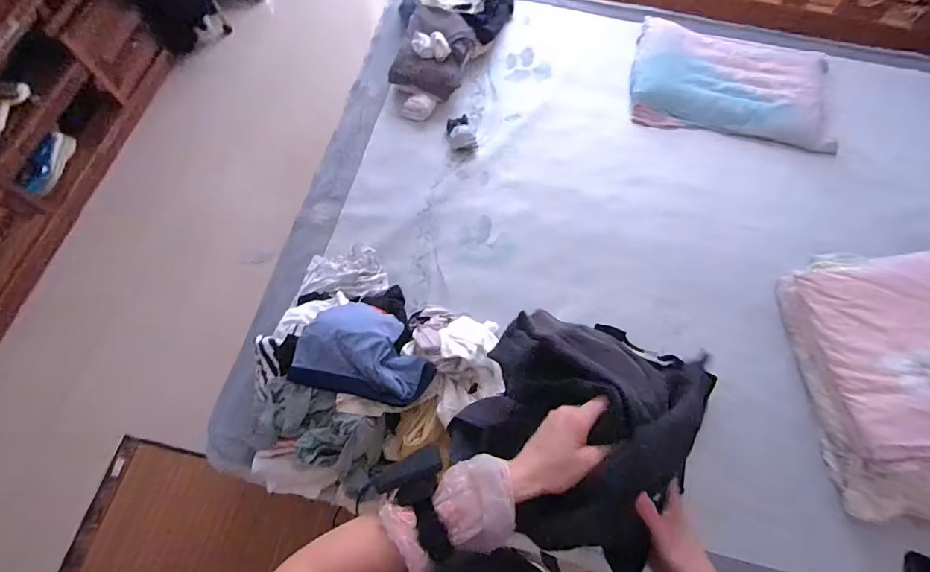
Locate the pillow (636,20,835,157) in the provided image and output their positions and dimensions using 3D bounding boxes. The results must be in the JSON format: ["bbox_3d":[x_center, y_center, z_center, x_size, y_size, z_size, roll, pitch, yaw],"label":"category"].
[{"bbox_3d":[0.902,-0.689,1.410,0.656,0.143,0.378,15,69,4],"label":"pillow"}]

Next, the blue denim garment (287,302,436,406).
[{"bbox_3d":[-0.190,0.128,0.853,0.260,0.092,0.196,14,69,4],"label":"blue denim garment"}]

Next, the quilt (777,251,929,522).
[{"bbox_3d":[1.054,0.195,0.994,0.363,0.216,0.632,-3,69,-2],"label":"quilt"}]

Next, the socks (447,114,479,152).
[{"bbox_3d":[-0.010,-0.468,1.281,0.080,0.073,0.114,-18,70,-8],"label":"socks"}]

